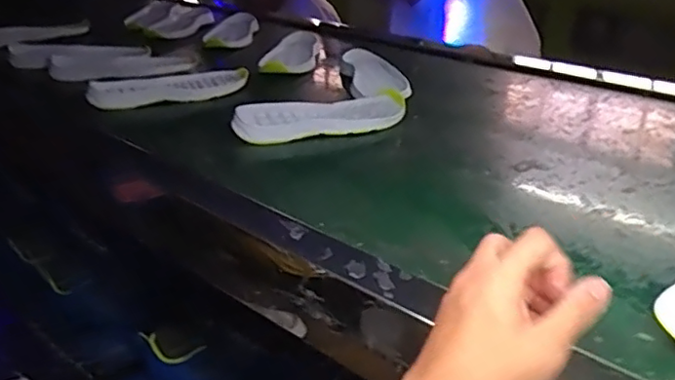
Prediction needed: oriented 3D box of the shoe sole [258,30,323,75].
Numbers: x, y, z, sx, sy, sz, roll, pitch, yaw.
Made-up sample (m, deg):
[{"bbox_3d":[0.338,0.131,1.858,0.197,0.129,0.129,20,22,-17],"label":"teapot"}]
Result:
[{"bbox_3d":[-0.079,-0.242,1.115,0.091,0.036,0.204,3,27,5],"label":"shoe sole"}]

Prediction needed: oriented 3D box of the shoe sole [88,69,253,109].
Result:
[{"bbox_3d":[-0.246,-0.148,0.923,0.223,0.030,0.081,-11,27,-22],"label":"shoe sole"}]

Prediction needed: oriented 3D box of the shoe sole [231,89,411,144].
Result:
[{"bbox_3d":[-0.019,-0.093,0.800,0.225,0.034,0.079,-9,27,-17],"label":"shoe sole"}]

